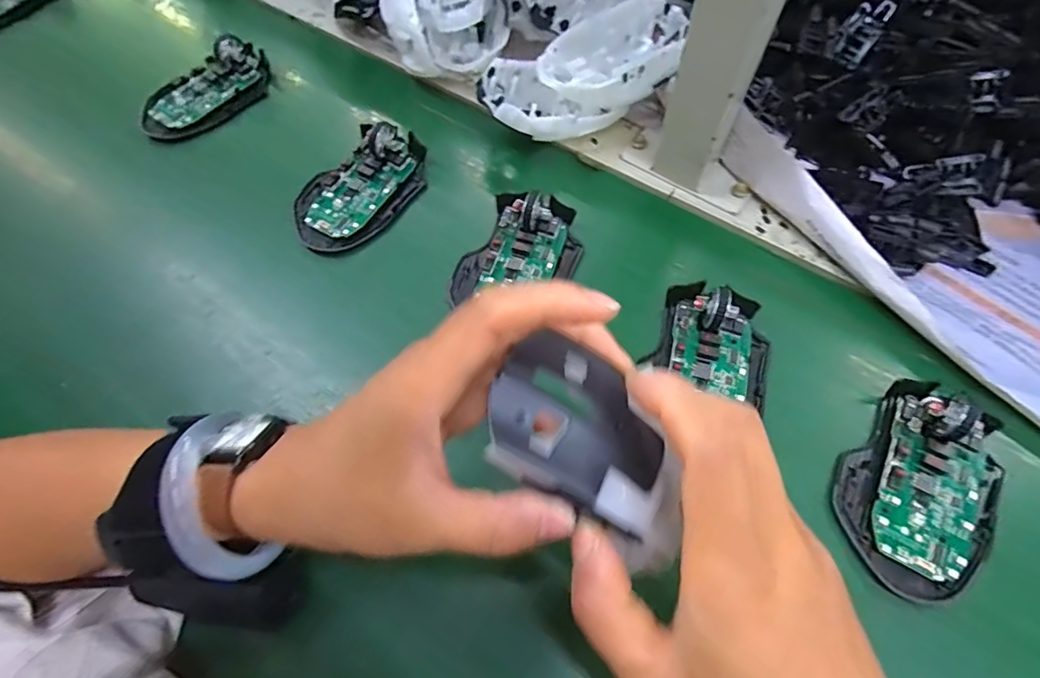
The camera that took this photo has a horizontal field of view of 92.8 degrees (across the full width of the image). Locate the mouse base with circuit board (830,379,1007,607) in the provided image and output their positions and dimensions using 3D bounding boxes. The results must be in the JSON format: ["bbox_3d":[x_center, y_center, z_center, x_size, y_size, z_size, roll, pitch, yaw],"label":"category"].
[{"bbox_3d":[0.214,0.072,0.255,0.070,0.034,0.109,37,68,21],"label":"mouse base with circuit board"}]

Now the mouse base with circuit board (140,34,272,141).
[{"bbox_3d":[-0.252,-0.202,0.402,0.050,0.037,0.108,35,67,21],"label":"mouse base with circuit board"}]

